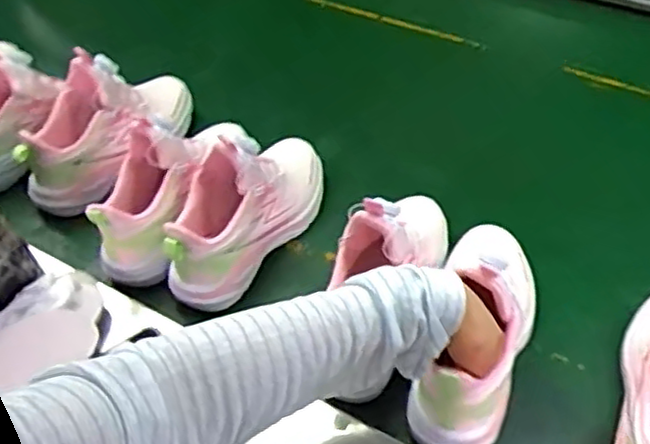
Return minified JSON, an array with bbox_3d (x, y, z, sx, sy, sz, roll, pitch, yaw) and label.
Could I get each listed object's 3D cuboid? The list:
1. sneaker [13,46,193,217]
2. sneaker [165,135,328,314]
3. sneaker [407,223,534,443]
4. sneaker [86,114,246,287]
[{"bbox_3d":[-0.263,-0.129,0.859,0.079,0.145,0.245,24,53,27],"label":"sneaker"},{"bbox_3d":[-0.082,-0.031,0.756,0.093,0.133,0.244,25,54,28],"label":"sneaker"},{"bbox_3d":[0.143,0.074,0.622,0.088,0.137,0.239,9,52,16],"label":"sneaker"},{"bbox_3d":[-0.171,-0.043,0.763,0.108,0.123,0.218,13,62,19],"label":"sneaker"}]

